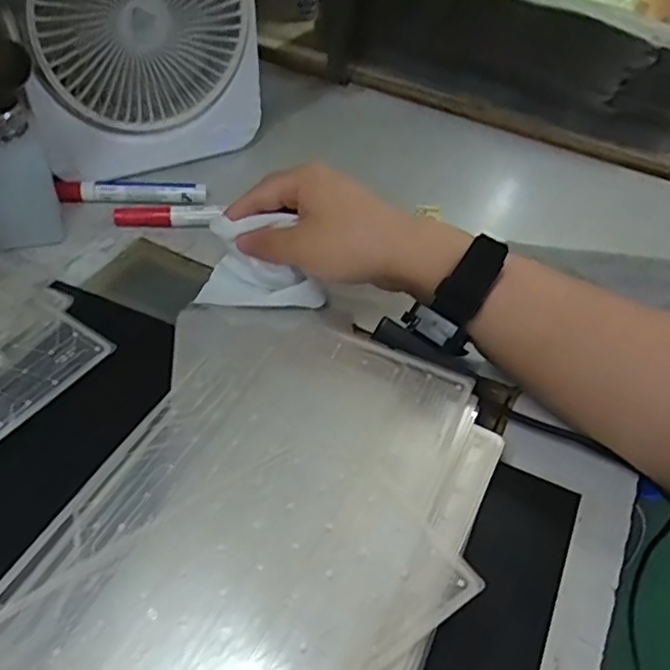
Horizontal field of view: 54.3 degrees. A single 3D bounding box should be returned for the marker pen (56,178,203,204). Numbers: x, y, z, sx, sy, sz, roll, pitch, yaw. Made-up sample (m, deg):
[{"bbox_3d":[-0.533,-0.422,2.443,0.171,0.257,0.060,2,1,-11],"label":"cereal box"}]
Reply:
[{"bbox_3d":[-0.163,-0.116,0.529,0.115,0.016,0.016,1,44,-6],"label":"marker pen"}]

